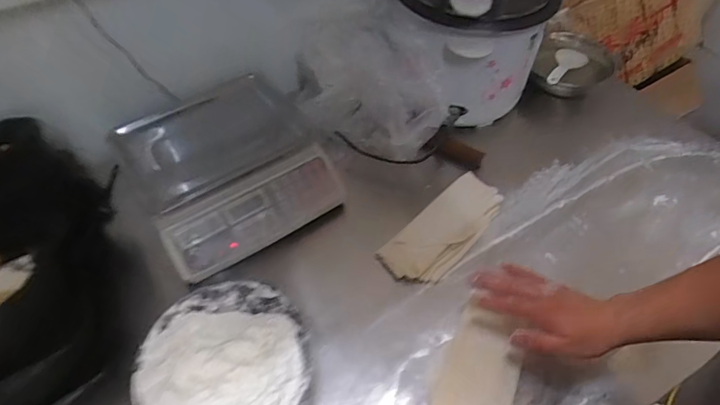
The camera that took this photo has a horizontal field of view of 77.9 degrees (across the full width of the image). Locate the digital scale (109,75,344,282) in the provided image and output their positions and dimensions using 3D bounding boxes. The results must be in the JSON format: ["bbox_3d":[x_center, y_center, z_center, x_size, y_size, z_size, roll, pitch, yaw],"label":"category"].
[{"bbox_3d":[-0.216,-0.061,0.731,0.282,0.117,0.296,-29,57,-21],"label":"digital scale"}]

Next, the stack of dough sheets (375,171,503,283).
[{"bbox_3d":[0.142,0.040,0.716,0.237,0.039,0.097,-35,59,-25],"label":"stack of dough sheets"}]

